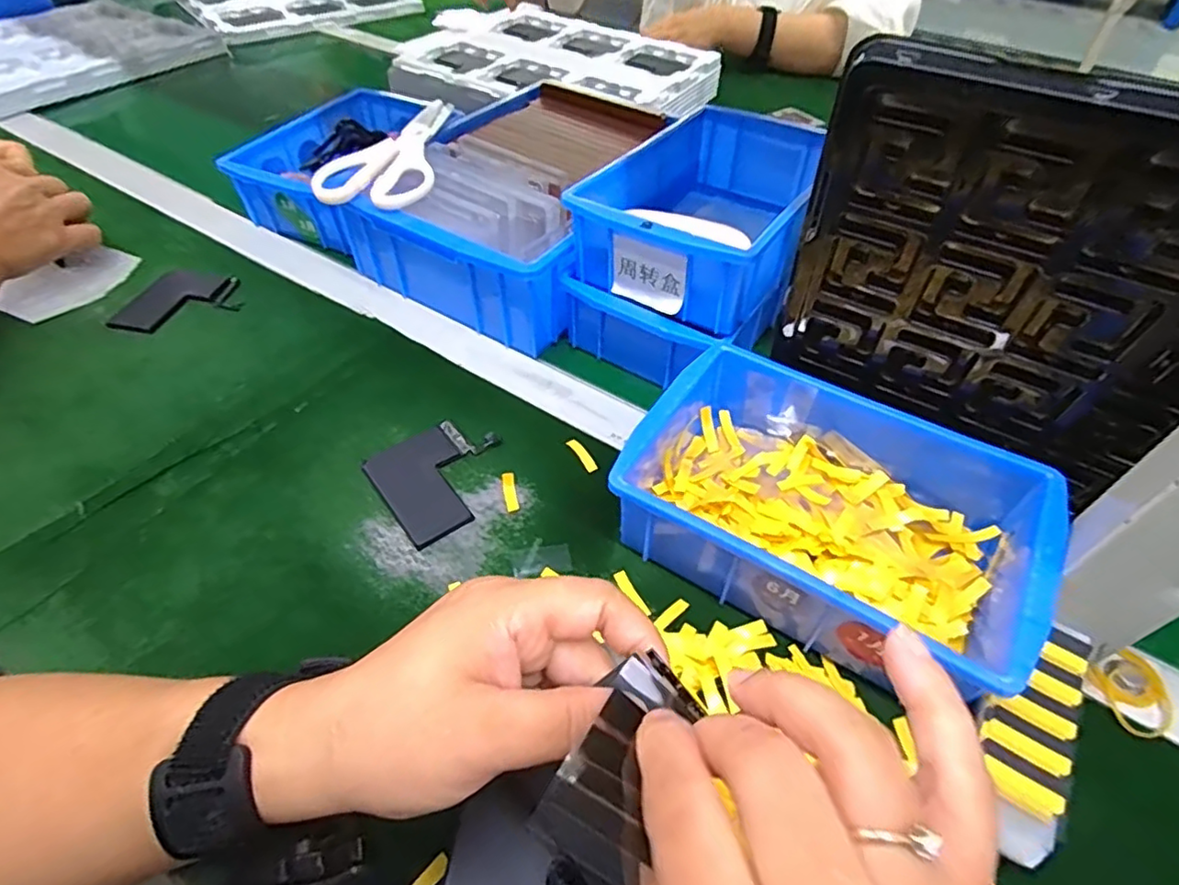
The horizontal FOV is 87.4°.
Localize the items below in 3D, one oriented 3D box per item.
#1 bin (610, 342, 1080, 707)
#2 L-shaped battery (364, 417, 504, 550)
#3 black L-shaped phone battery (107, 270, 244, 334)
[{"bbox_3d":[0.125,0.037,0.336,0.200,0.067,0.141,25,51,20],"label":"bin"},{"bbox_3d":[-0.091,0.020,0.388,0.078,0.007,0.076,-33,63,-23],"label":"L-shaped battery"},{"bbox_3d":[-0.326,-0.112,0.492,0.082,0.007,0.072,7,47,4],"label":"black L-shaped phone battery"}]

